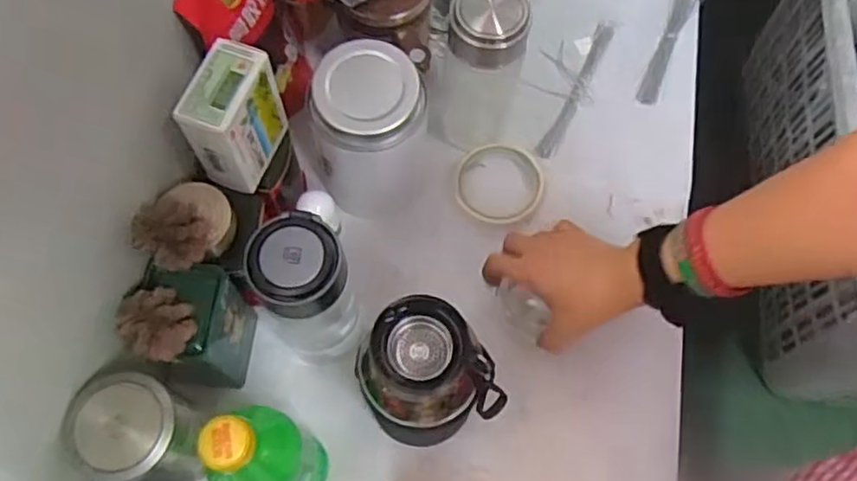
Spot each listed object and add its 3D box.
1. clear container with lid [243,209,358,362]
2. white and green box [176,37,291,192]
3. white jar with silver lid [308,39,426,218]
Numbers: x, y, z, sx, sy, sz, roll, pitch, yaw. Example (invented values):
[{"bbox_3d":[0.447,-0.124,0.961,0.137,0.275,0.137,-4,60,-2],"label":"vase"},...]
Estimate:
[{"bbox_3d":[-0.094,0.043,0.539,0.065,0.168,0.064,1,66,-2],"label":"clear container with lid"},{"bbox_3d":[-0.148,-0.092,0.530,0.043,0.097,0.077,21,67,7],"label":"white and green box"},{"bbox_3d":[-0.055,-0.096,0.606,0.085,0.146,0.084,1,66,-2],"label":"white jar with silver lid"}]

